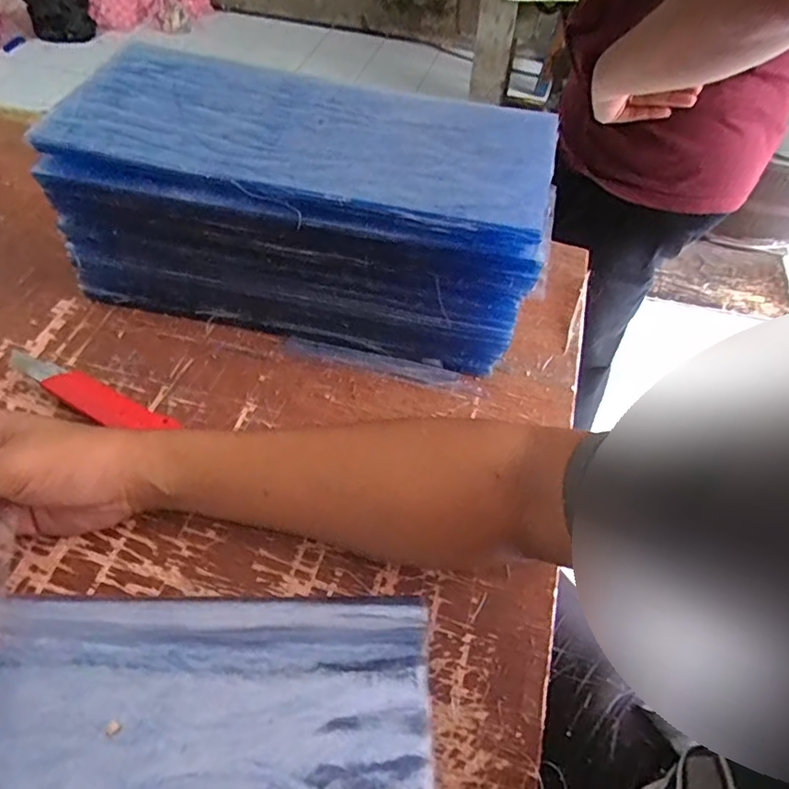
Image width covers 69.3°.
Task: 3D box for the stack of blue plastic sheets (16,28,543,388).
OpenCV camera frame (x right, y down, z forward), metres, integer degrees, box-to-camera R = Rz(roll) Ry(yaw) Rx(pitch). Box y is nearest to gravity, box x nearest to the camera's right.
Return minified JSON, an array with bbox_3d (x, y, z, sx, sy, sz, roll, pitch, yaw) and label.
[{"bbox_3d":[-0.070,-0.151,0.494,0.373,0.164,0.164,14,52,6],"label":"stack of blue plastic sheets"}]

